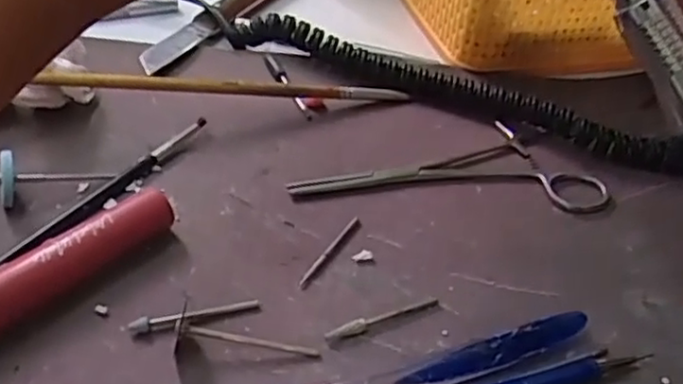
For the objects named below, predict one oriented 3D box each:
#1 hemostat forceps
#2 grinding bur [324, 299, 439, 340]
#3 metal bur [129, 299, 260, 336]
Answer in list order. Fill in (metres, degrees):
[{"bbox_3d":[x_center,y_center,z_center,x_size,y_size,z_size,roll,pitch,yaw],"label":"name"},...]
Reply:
[{"bbox_3d":[0.047,-0.014,0.304,0.136,0.004,0.055,4,42,-4],"label":"hemostat forceps"},{"bbox_3d":[0.014,0.043,0.235,0.043,0.004,0.005,-14,46,-23],"label":"grinding bur"},{"bbox_3d":[-0.049,0.041,0.229,0.043,0.004,0.005,-9,44,-17],"label":"metal bur"}]

